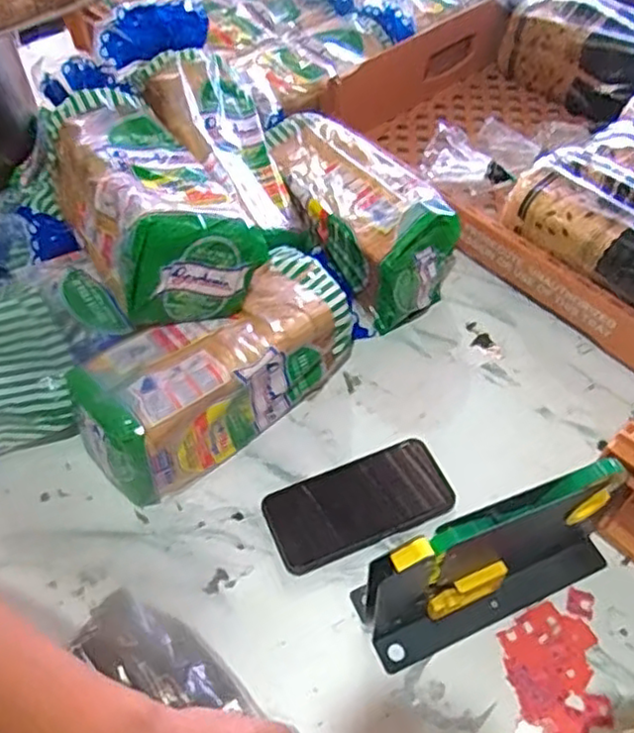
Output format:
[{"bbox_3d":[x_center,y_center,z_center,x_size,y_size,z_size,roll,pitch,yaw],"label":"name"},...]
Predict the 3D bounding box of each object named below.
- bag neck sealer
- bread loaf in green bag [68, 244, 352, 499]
[{"bbox_3d":[0.143,0.145,0.523,0.220,0.148,0.060,-19,55,-13],"label":"bag neck sealer"},{"bbox_3d":[-0.094,0.006,0.655,0.274,0.115,0.112,-34,59,-22],"label":"bread loaf in green bag"}]

